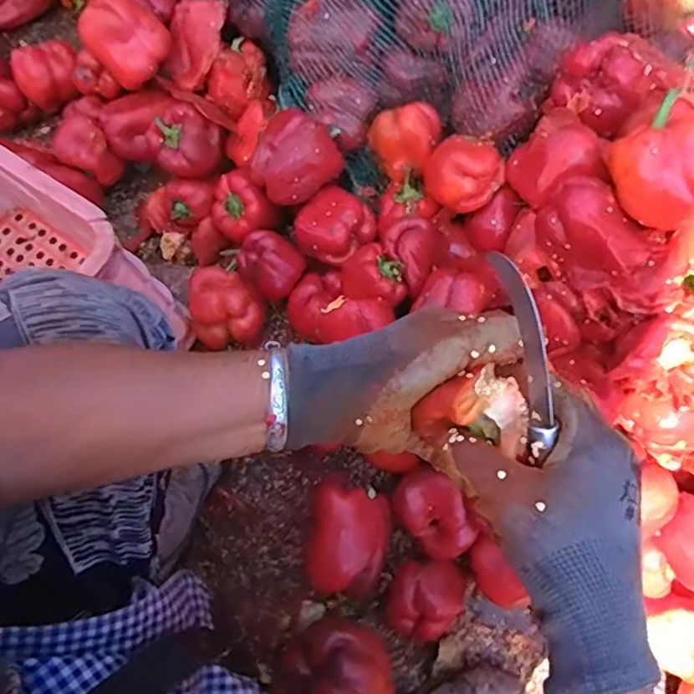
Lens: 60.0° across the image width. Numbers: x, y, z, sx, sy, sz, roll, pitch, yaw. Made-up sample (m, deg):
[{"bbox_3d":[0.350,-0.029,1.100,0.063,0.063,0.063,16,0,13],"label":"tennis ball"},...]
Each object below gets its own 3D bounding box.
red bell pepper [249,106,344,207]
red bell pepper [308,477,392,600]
[{"bbox_3d":[-0.067,-0.223,0.717,0.096,0.073,0.095,-39,78,-7],"label":"red bell pepper"},{"bbox_3d":[0.002,0.216,0.678,0.085,0.090,0.115,13,77,5],"label":"red bell pepper"}]

